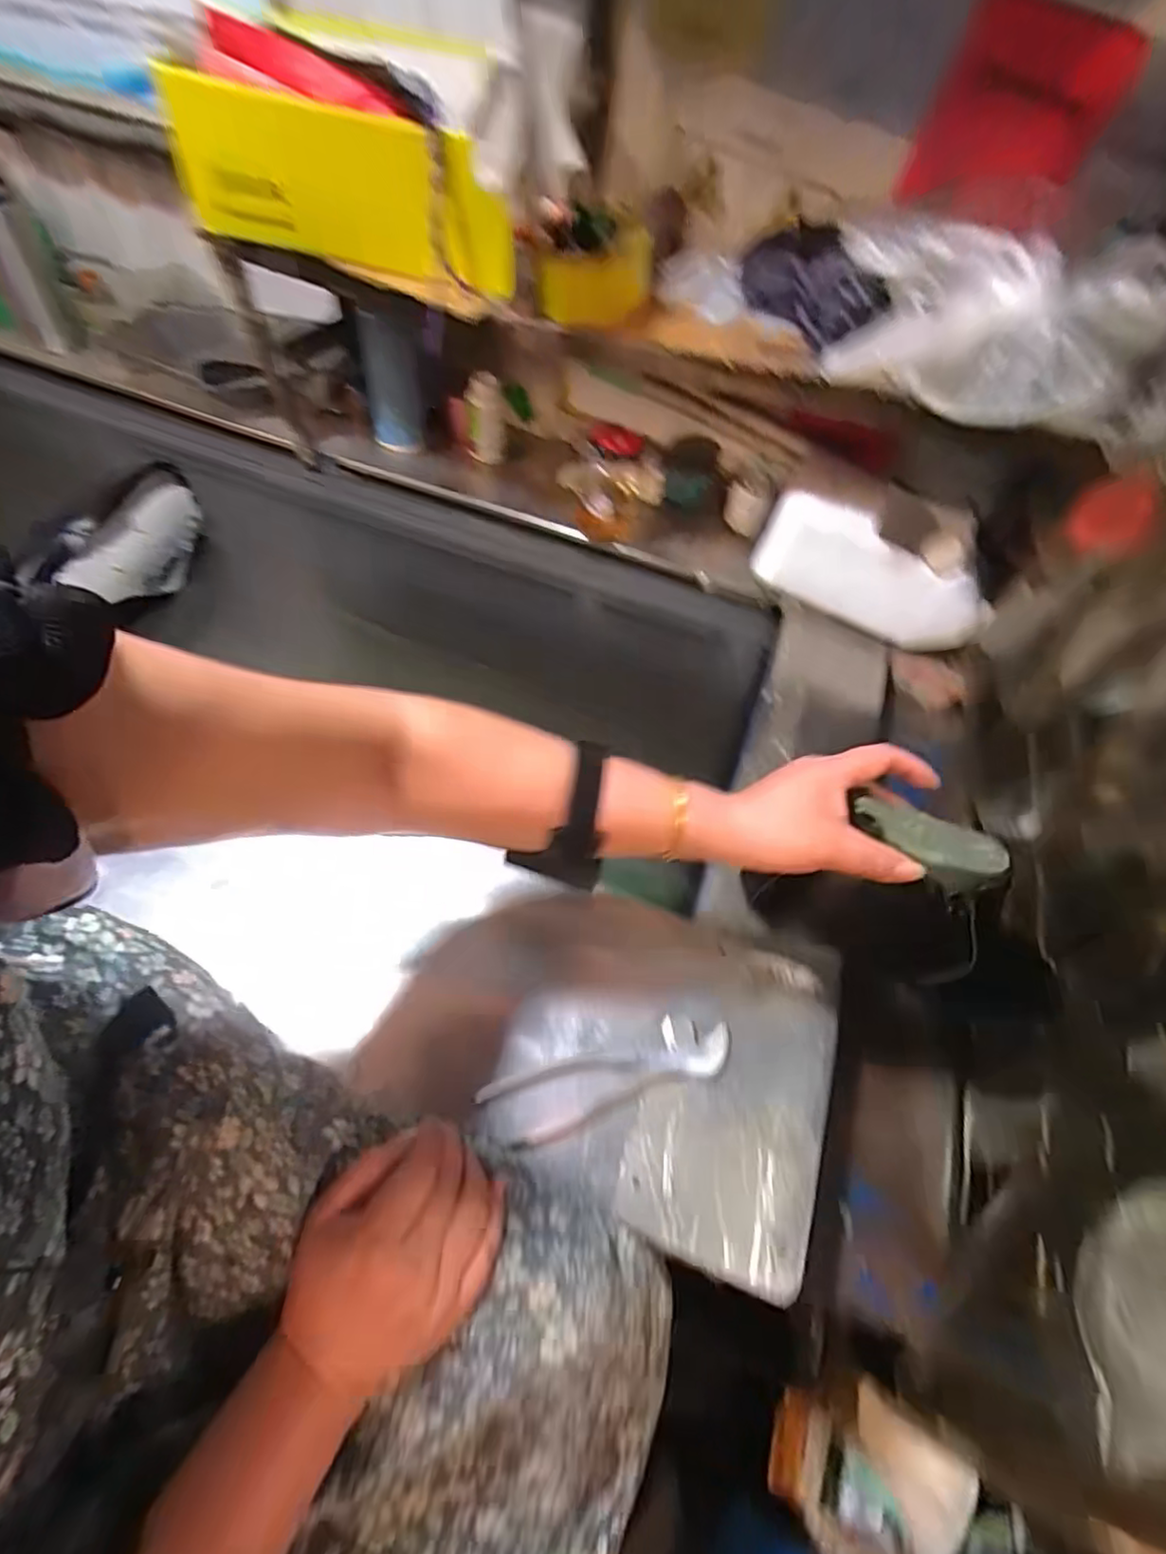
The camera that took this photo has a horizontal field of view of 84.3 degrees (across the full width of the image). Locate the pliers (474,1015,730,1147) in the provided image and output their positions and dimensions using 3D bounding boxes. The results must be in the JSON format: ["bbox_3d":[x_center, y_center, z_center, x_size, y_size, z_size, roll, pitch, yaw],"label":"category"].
[{"bbox_3d":[0.023,0.220,0.476,0.190,0.009,0.049,-15,58,-15],"label":"pliers"}]

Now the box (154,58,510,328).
[{"bbox_3d":[-0.231,-0.547,0.607,0.326,0.131,0.080,22,56,10],"label":"box"}]

